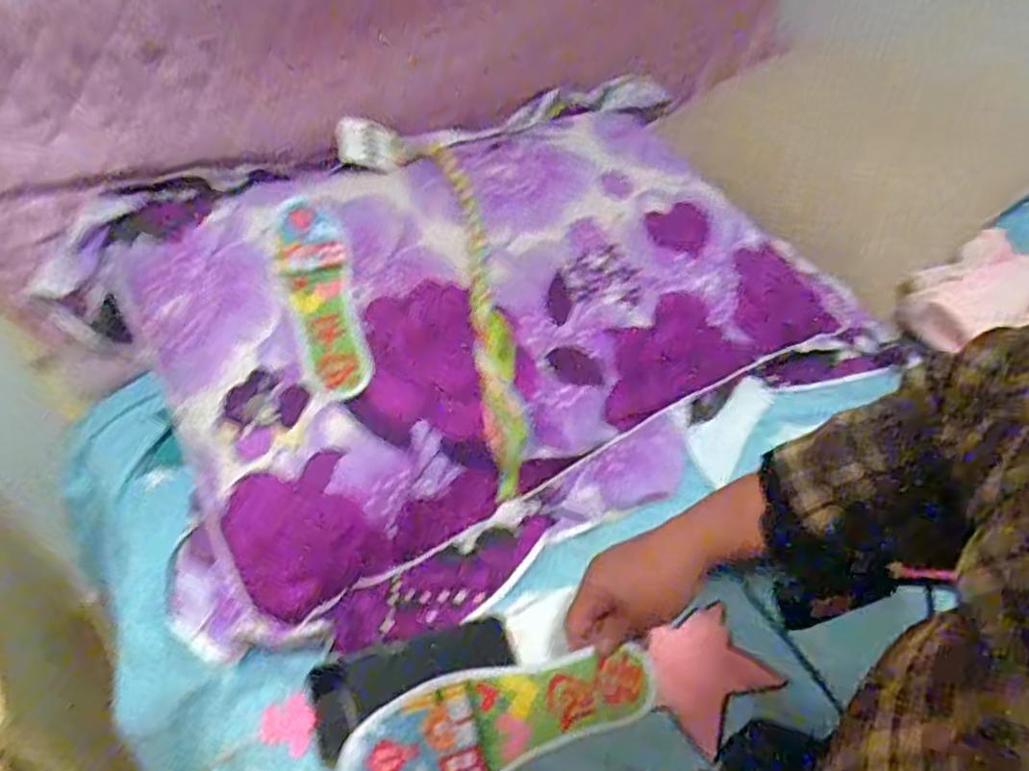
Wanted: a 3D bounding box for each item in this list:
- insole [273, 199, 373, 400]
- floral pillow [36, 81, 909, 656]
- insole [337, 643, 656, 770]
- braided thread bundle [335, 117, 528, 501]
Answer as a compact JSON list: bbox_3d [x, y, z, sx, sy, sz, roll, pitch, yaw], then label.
[{"bbox_3d":[-0.177,-0.084,0.627,0.061,0.007,0.206,-14,69,-14],"label":"insole"},{"bbox_3d":[-0.021,-0.081,0.727,0.747,0.140,0.494,-25,77,-22],"label":"floral pillow"},{"bbox_3d":[-0.004,0.212,0.445,0.208,0.011,0.064,-11,63,-24],"label":"insole"},{"bbox_3d":[-0.063,-0.102,0.695,0.109,0.064,0.424,-18,68,-18],"label":"braided thread bundle"}]

